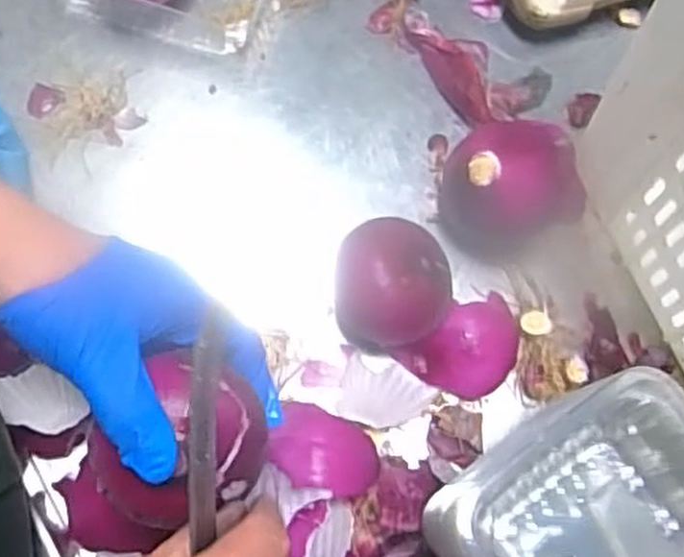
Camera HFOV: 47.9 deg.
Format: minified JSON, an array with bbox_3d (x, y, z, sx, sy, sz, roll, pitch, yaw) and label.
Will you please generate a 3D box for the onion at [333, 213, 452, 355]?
[{"bbox_3d":[0.030,0.005,0.482,0.066,0.061,0.072,0,73,-1],"label":"onion"}]

